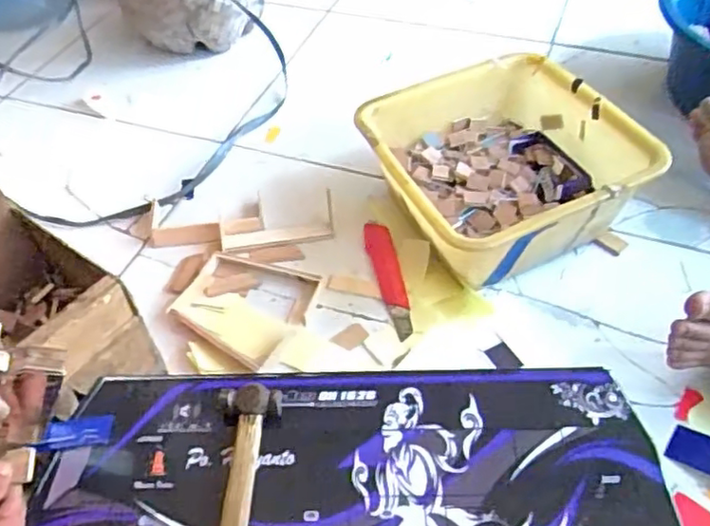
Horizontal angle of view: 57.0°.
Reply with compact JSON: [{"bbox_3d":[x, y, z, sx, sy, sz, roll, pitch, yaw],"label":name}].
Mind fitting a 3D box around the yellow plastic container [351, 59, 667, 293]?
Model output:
[{"bbox_3d":[0.167,-0.106,0.773,0.268,0.127,0.266,-22,51,-15],"label":"yellow plastic container"}]

